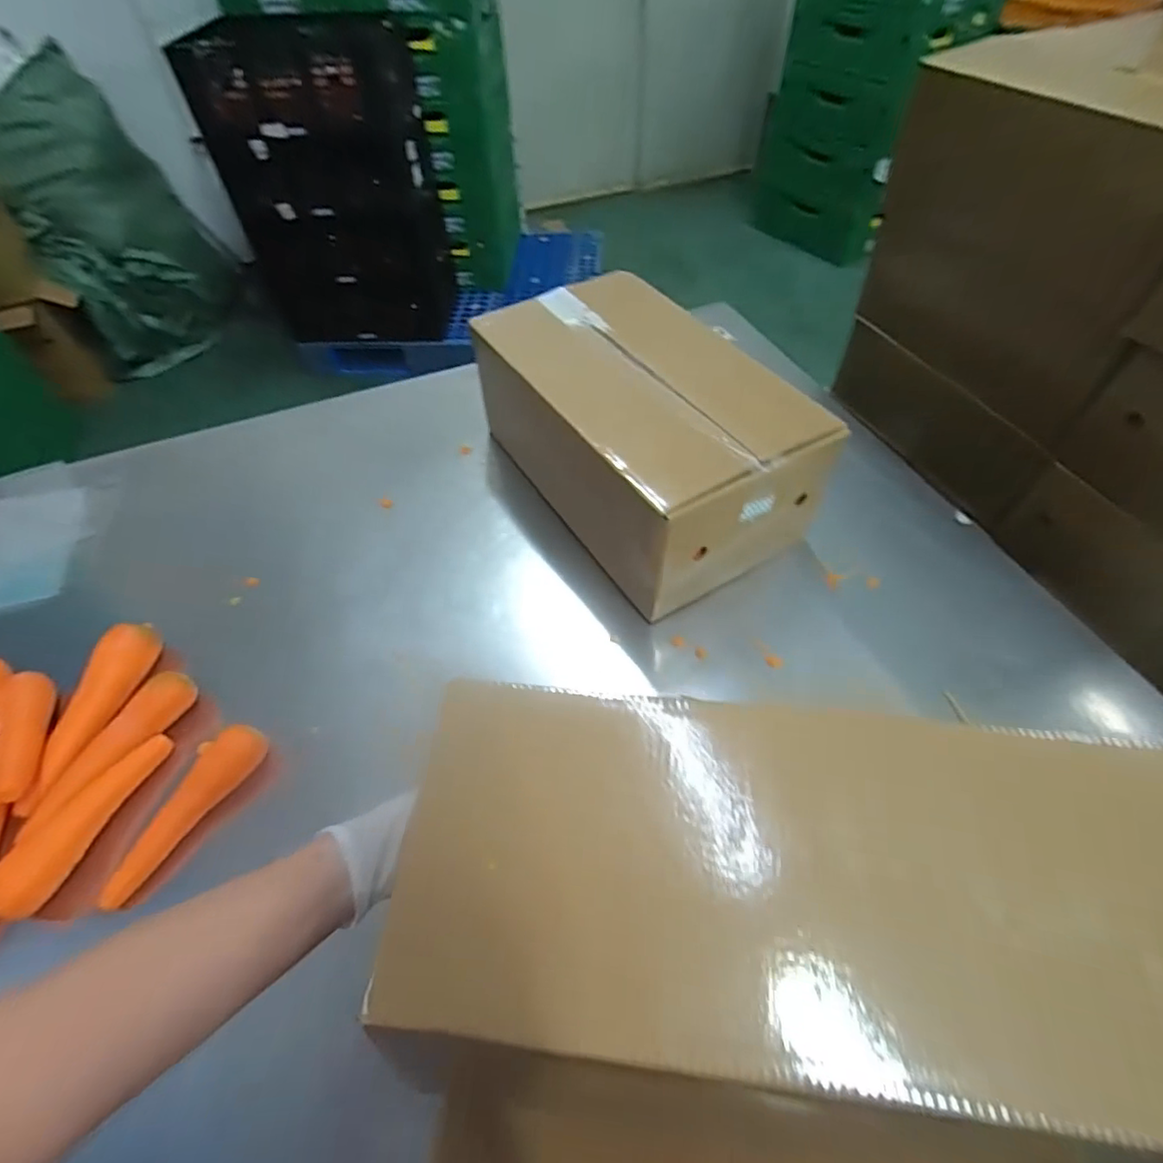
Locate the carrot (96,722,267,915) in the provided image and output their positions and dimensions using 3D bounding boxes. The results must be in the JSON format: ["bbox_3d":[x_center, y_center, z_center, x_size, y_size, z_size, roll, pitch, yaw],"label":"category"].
[{"bbox_3d":[-0.378,0.218,0.560,0.039,0.043,0.173,24,58,19],"label":"carrot"}]

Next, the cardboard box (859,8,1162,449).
[{"bbox_3d":[0.668,-0.470,0.779,0.387,0.351,0.429,-17,54,-10],"label":"cardboard box"}]

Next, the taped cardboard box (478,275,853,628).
[{"bbox_3d":[0.065,-0.188,0.723,0.225,0.200,0.427,-28,57,-18],"label":"taped cardboard box"}]

